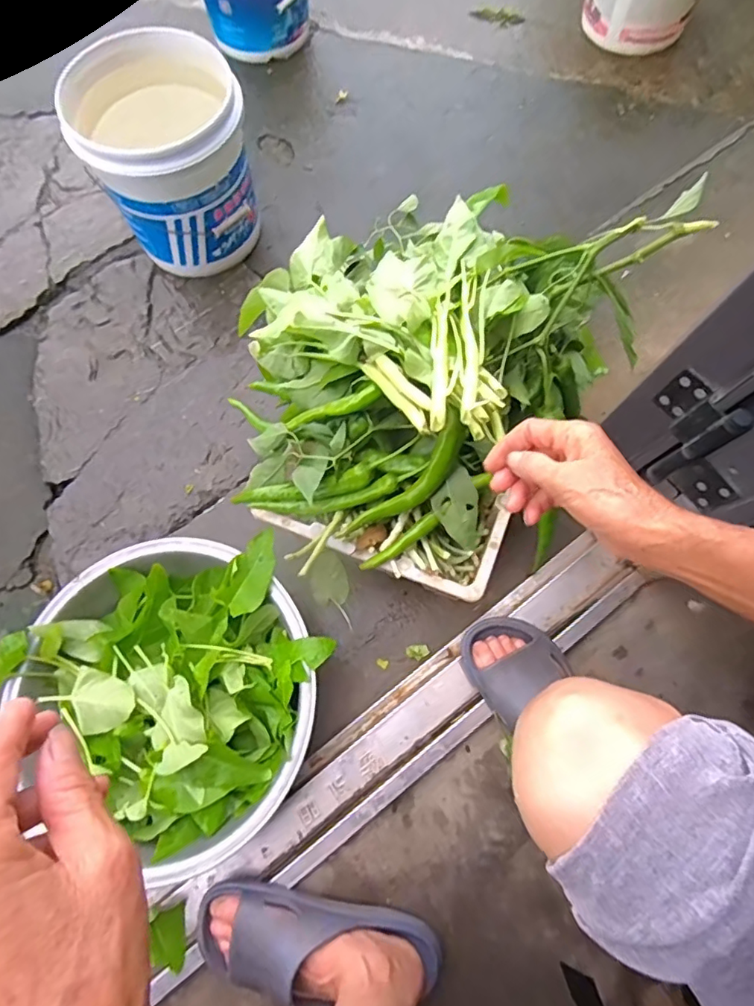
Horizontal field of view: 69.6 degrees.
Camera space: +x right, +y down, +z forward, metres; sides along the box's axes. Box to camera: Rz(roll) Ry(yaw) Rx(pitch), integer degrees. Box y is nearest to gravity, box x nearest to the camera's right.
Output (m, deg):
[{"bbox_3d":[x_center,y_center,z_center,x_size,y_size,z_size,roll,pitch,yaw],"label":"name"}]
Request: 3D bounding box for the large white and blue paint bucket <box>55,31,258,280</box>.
[{"bbox_3d":[-0.317,-0.536,0.889,0.205,0.264,0.205,0,75,0],"label":"large white and blue paint bucket"}]

